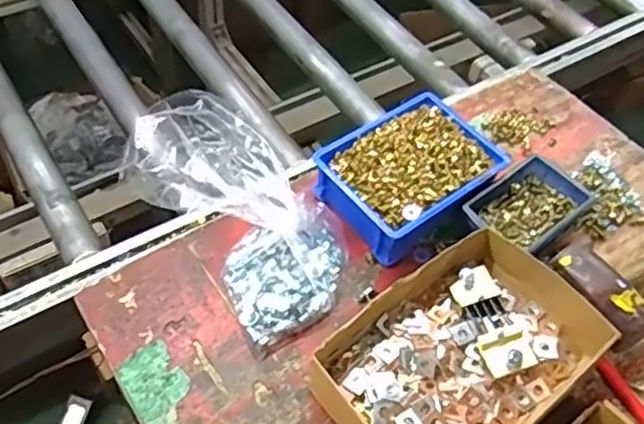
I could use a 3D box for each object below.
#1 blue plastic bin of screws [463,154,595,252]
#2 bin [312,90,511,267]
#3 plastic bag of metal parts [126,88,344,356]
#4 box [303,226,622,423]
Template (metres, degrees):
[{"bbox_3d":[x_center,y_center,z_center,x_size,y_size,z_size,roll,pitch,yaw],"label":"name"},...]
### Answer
[{"bbox_3d":[0.249,0.000,0.782,0.147,0.048,0.093,-34,62,-27],"label":"blue plastic bin of screws"},{"bbox_3d":[0.105,-0.044,0.790,0.196,0.066,0.149,-31,61,-25],"label":"bin"},{"bbox_3d":[-0.094,-0.006,0.738,0.171,0.084,0.306,-30,60,-25],"label":"plastic bag of metal parts"},{"bbox_3d":[0.143,0.146,0.658,0.277,0.056,0.186,-30,60,-25],"label":"box"}]

